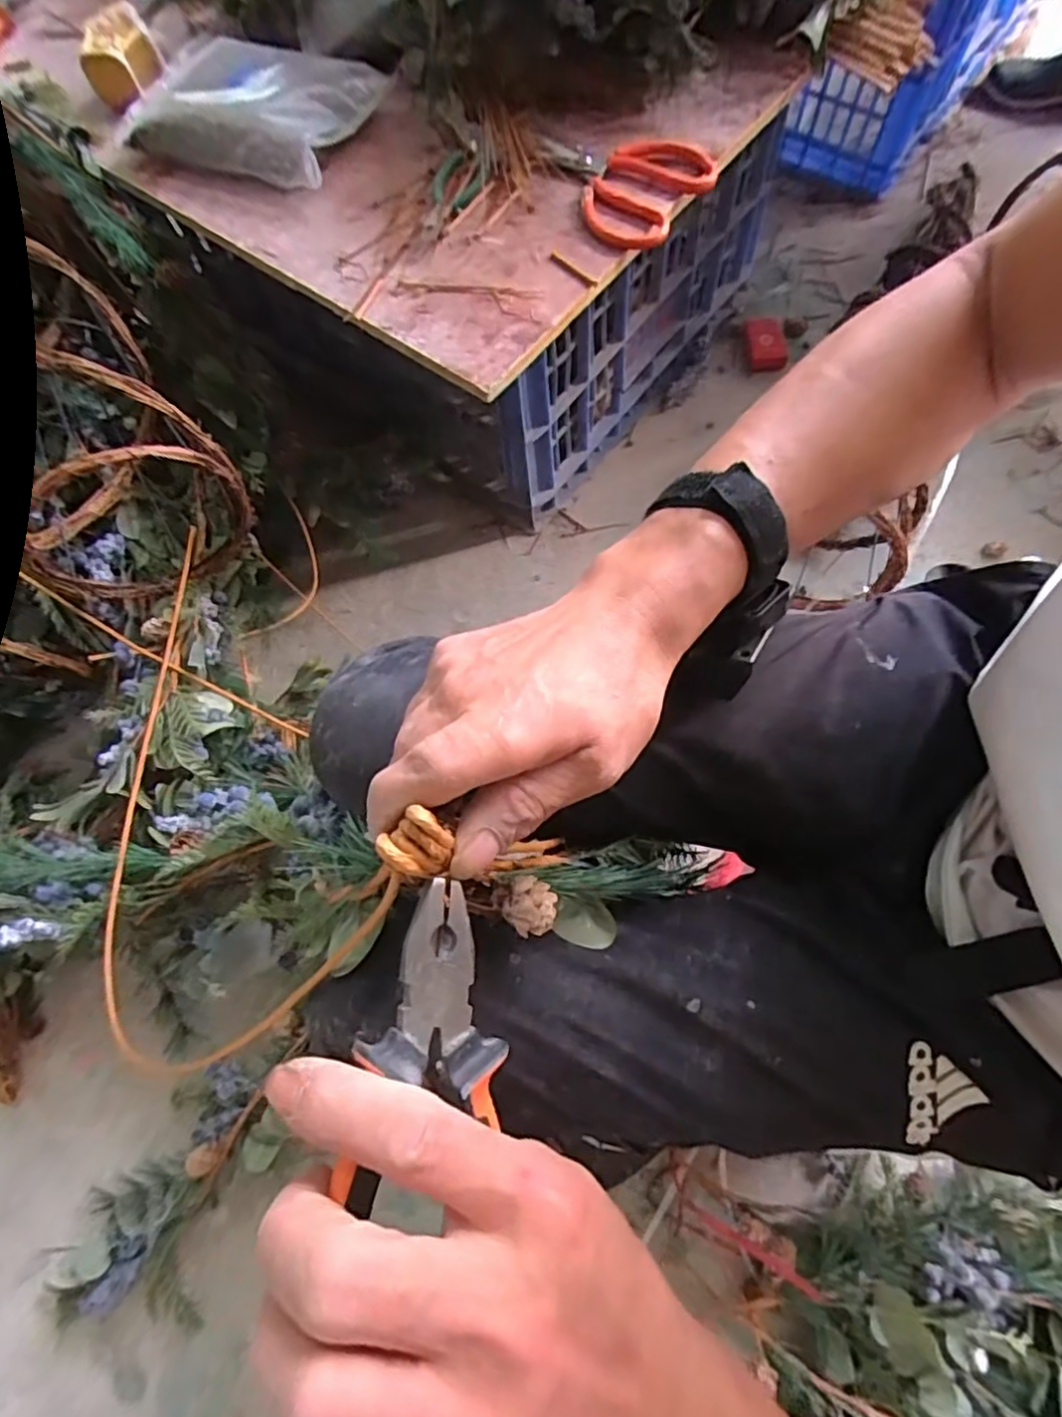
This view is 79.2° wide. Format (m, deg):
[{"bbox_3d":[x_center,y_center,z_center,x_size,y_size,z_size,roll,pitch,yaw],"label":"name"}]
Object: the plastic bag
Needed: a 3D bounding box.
[{"bbox_3d":[-0.268,-0.546,0.581,0.225,0.033,0.142,25,86,11],"label":"plastic bag"}]

